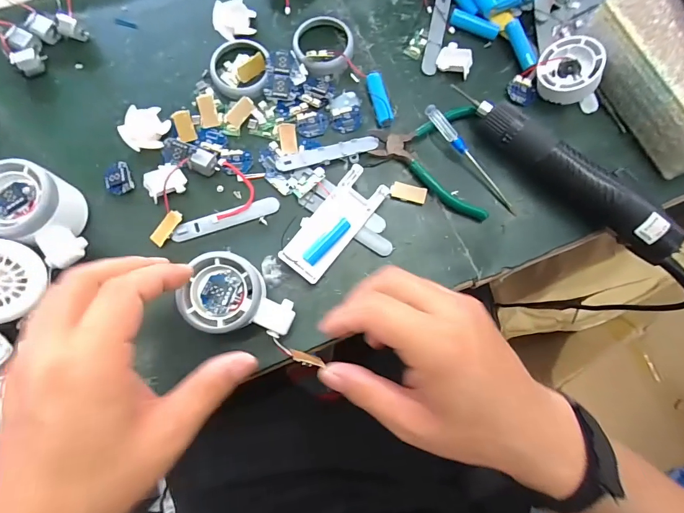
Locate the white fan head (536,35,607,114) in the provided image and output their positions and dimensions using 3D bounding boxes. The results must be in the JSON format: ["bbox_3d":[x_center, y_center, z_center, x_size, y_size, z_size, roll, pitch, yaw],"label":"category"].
[{"bbox_3d":[0.222,-0.176,0.368,0.056,0.046,0.058,8,88,29],"label":"white fan head"}]

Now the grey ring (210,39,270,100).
[{"bbox_3d":[-0.097,-0.176,0.354,0.056,0.009,0.056,1,79,-3],"label":"grey ring"}]

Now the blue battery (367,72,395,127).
[{"bbox_3d":[0.036,-0.148,0.355,0.017,0.017,0.052,-9,80,-4],"label":"blue battery"}]

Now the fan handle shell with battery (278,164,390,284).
[{"bbox_3d":[-0.007,-0.028,0.327,0.041,0.018,0.104,39,80,5],"label":"fan handle shell with battery"}]

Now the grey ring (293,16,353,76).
[{"bbox_3d":[-0.018,-0.205,0.367,0.056,0.016,0.054,1,79,-3],"label":"grey ring"}]

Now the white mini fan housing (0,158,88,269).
[{"bbox_3d":[-0.234,-0.034,0.301,0.082,0.053,0.060,30,79,3],"label":"white mini fan housing"}]

